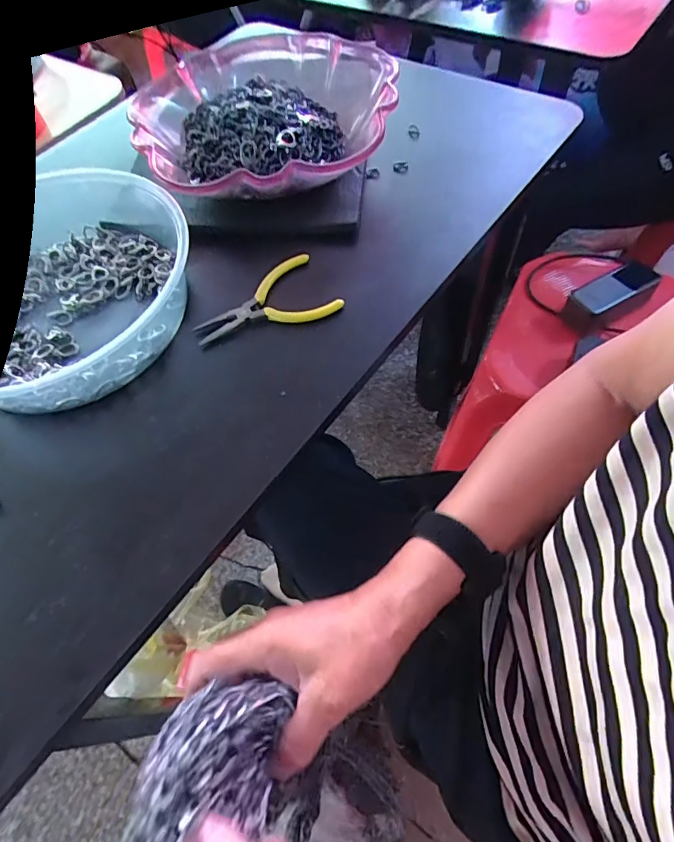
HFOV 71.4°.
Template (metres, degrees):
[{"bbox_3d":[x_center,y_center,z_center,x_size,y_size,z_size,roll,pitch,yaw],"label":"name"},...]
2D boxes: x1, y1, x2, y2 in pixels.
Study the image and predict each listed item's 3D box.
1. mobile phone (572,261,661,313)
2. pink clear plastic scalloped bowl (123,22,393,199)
[{"bbox_3d":[0.406,-0.198,0.685,0.135,0.015,0.055,-27,62,-10],"label":"mobile phone"},{"bbox_3d":[-0.071,-0.300,0.461,0.241,0.062,0.260,-2,61,4],"label":"pink clear plastic scalloped bowl"}]

